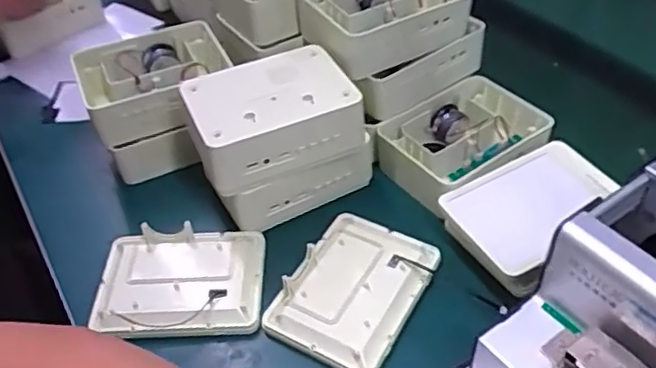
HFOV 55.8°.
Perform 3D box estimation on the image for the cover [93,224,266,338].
[{"bbox_3d":[-0.124,0.084,0.523,0.138,0.024,0.098,-2,44,0],"label":"cover"}]

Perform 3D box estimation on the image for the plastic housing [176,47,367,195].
[{"bbox_3d":[-0.053,-0.064,0.555,0.139,0.060,0.110,-20,46,-17],"label":"plastic housing"}]

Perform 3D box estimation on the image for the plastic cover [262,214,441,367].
[{"bbox_3d":[0.022,0.086,0.510,0.099,0.022,0.135,21,48,23],"label":"plastic cover"}]

